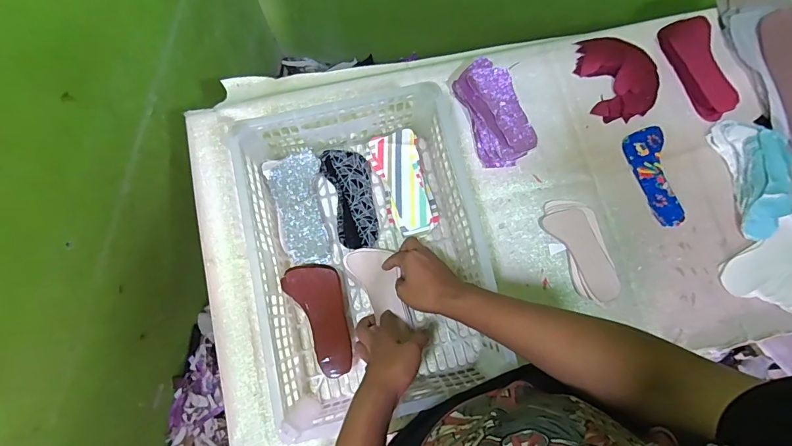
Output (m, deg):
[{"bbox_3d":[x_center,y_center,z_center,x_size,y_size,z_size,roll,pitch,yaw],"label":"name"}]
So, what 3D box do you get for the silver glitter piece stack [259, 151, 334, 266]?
[{"bbox_3d":[-0.153,-0.026,0.677,0.087,0.045,0.184,-16,78,-5],"label":"silver glitter piece stack"}]

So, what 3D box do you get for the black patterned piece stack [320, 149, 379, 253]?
[{"bbox_3d":[-0.074,-0.043,0.713,0.073,0.024,0.171,-14,78,-4],"label":"black patterned piece stack"}]

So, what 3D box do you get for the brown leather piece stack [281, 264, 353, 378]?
[{"bbox_3d":[-0.112,0.149,0.660,0.078,0.049,0.171,-19,78,-5],"label":"brown leather piece stack"}]

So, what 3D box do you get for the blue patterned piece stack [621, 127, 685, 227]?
[{"bbox_3d":[0.464,-0.083,0.744,0.074,0.008,0.174,-18,78,-5],"label":"blue patterned piece stack"}]

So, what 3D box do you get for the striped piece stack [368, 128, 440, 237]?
[{"bbox_3d":[0.015,-0.066,0.707,0.082,0.033,0.171,-18,78,-5],"label":"striped piece stack"}]

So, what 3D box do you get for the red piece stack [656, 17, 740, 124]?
[{"bbox_3d":[0.558,-0.285,0.768,0.078,0.039,0.194,-19,78,-5],"label":"red piece stack"}]

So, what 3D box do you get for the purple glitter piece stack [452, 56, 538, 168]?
[{"bbox_3d":[0.172,-0.192,0.739,0.089,0.053,0.180,-20,79,-6],"label":"purple glitter piece stack"}]

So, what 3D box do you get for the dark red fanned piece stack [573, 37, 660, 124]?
[{"bbox_3d":[0.413,-0.276,0.777,0.135,0.016,0.171,-18,78,-5],"label":"dark red fanned piece stack"}]

